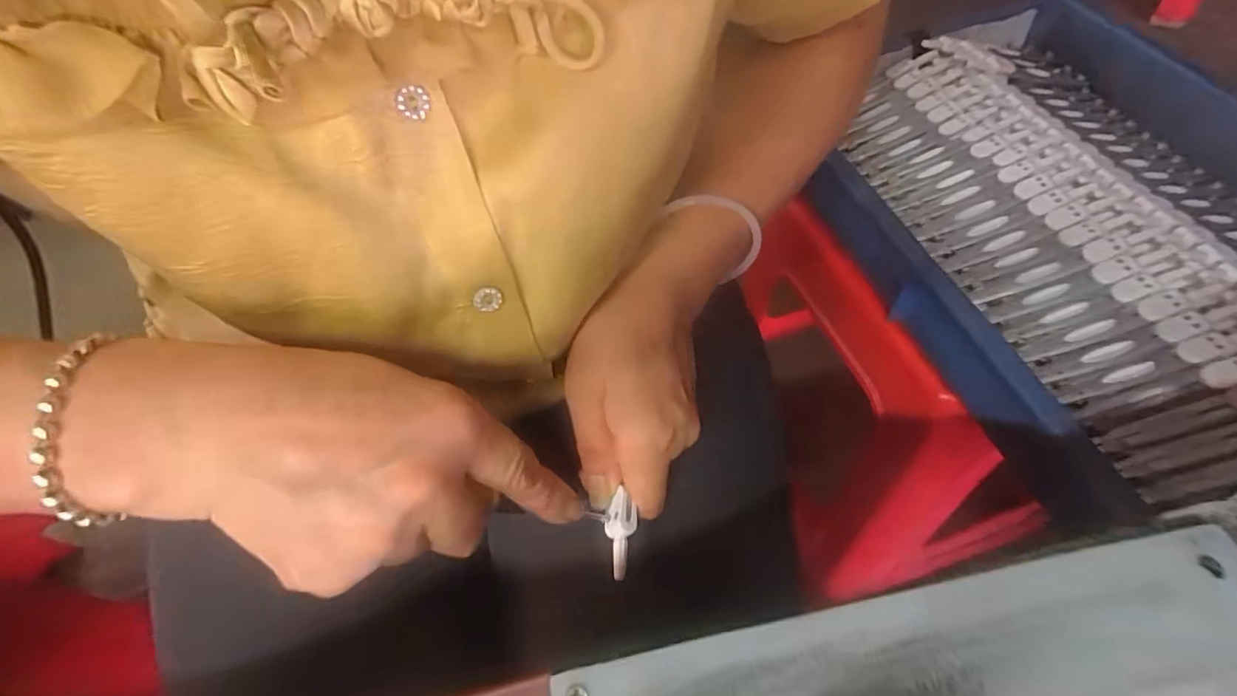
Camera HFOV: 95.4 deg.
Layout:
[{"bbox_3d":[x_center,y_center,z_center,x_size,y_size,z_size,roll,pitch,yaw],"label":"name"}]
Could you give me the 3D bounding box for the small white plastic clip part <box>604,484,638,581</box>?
[{"bbox_3d":[0.001,0.087,0.261,0.015,0.007,0.038,-3,62,2],"label":"small white plastic clip part"}]

